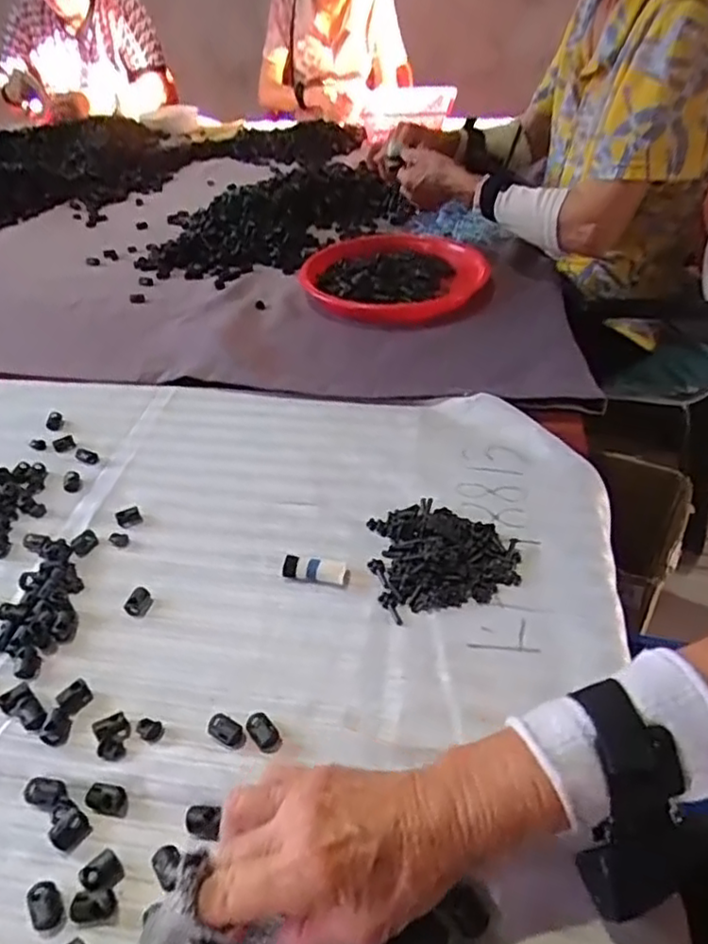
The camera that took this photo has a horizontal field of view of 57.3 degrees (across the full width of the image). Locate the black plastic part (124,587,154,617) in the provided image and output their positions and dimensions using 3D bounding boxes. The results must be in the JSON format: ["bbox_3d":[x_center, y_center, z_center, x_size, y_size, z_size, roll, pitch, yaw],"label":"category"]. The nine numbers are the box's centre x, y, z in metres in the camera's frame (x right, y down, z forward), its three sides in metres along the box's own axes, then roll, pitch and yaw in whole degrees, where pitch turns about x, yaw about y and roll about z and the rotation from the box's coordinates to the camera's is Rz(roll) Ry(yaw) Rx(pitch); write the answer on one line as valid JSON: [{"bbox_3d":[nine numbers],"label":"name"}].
[{"bbox_3d":[-0.156,0.094,0.469,0.015,0.010,0.019,13,43,17],"label":"black plastic part"}]

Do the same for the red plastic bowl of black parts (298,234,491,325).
[{"bbox_3d":[0.050,-0.257,0.843,0.227,0.039,0.190,-5,39,-1],"label":"red plastic bowl of black parts"}]

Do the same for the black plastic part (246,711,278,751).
[{"bbox_3d":[-0.055,0.155,0.388,0.013,0.008,0.022,-30,48,-28],"label":"black plastic part"}]

